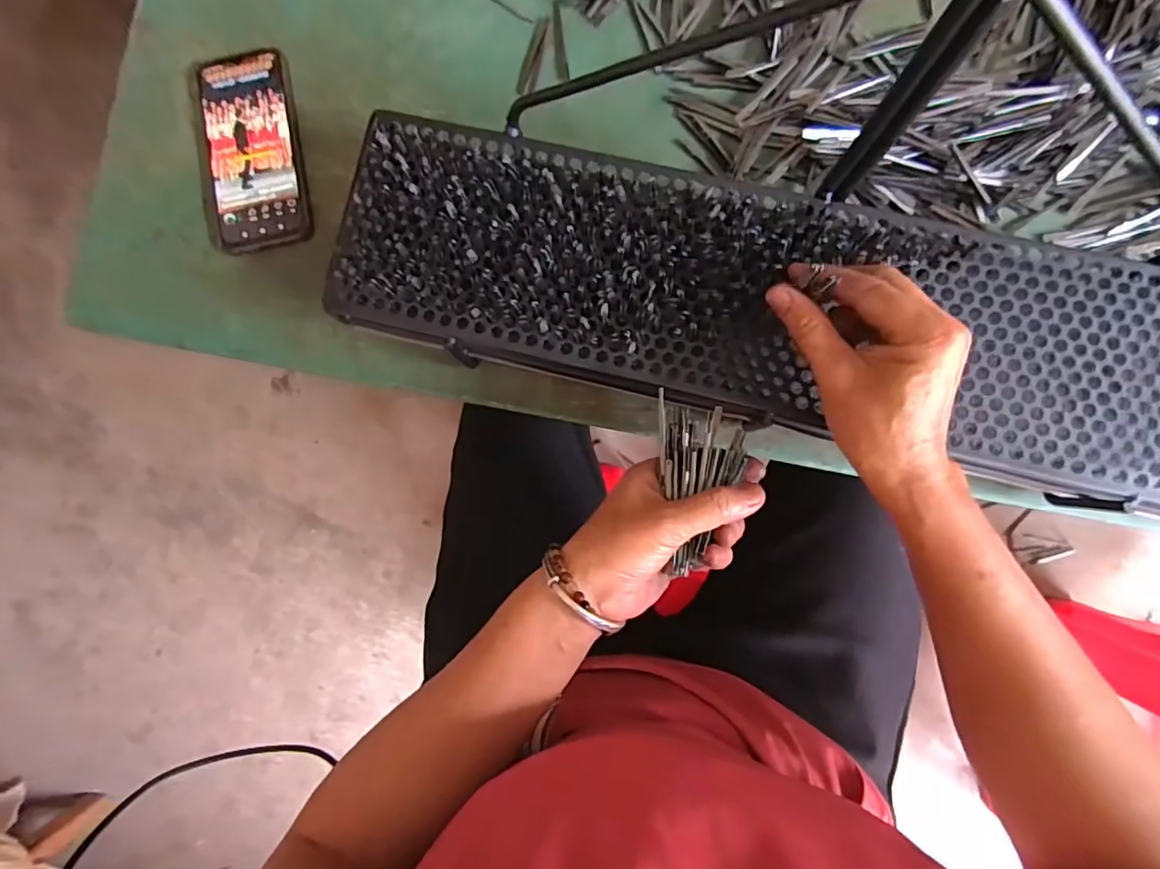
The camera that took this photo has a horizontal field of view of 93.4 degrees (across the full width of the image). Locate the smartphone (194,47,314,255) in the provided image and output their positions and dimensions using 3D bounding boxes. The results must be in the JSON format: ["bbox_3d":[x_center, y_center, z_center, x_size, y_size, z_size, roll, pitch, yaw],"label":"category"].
[{"bbox_3d":[-0.269,-0.231,0.443,0.083,0.009,0.164,-11,87,3],"label":"smartphone"}]

